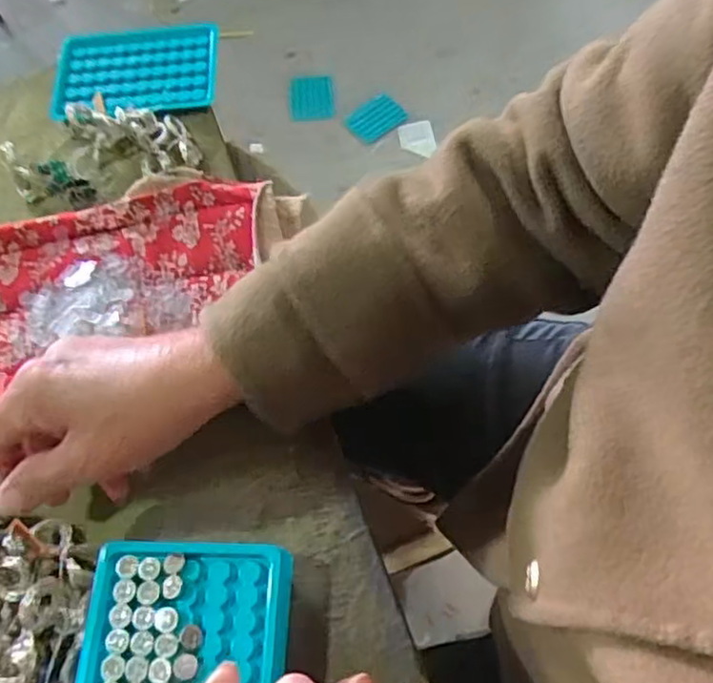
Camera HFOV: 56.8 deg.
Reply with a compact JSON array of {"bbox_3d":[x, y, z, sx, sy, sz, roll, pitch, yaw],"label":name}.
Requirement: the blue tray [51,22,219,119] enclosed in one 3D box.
[{"bbox_3d":[-0.180,-0.223,0.537,0.132,0.008,0.094,-3,63,2],"label":"blue tray"}]

